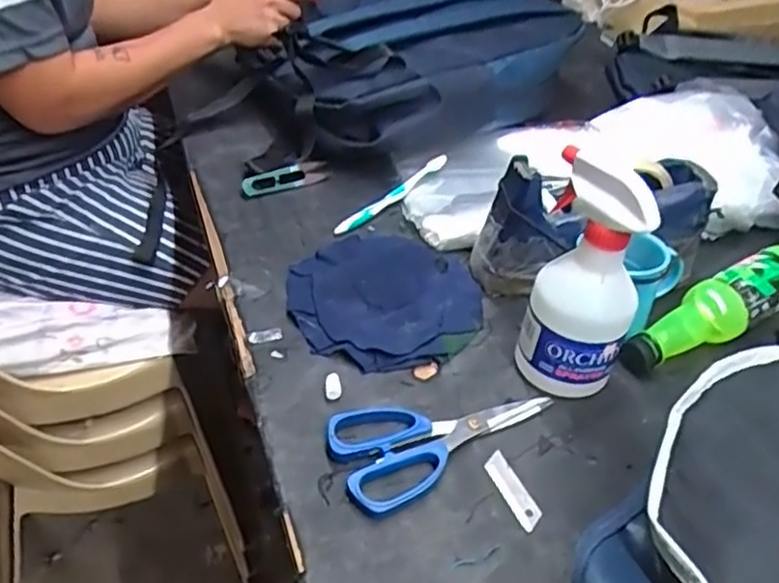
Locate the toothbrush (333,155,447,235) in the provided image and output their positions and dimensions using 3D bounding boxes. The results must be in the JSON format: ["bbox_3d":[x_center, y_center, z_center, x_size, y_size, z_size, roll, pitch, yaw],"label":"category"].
[{"bbox_3d":[0.004,-0.105,0.742,0.016,0.016,0.171,31,48,27],"label":"toothbrush"}]

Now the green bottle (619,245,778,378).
[{"bbox_3d":[0.286,0.017,0.614,0.208,0.056,0.054,-17,46,-22],"label":"green bottle"}]

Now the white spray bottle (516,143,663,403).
[{"bbox_3d":[0.145,-0.003,0.522,0.076,0.178,0.067,15,43,13],"label":"white spray bottle"}]

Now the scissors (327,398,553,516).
[{"bbox_3d":[0.041,0.102,0.514,0.170,0.010,0.081,-16,46,-21],"label":"scissors"}]

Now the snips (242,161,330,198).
[{"bbox_3d":[-0.112,-0.123,0.749,0.098,0.013,0.026,-20,47,-25],"label":"snips"}]

